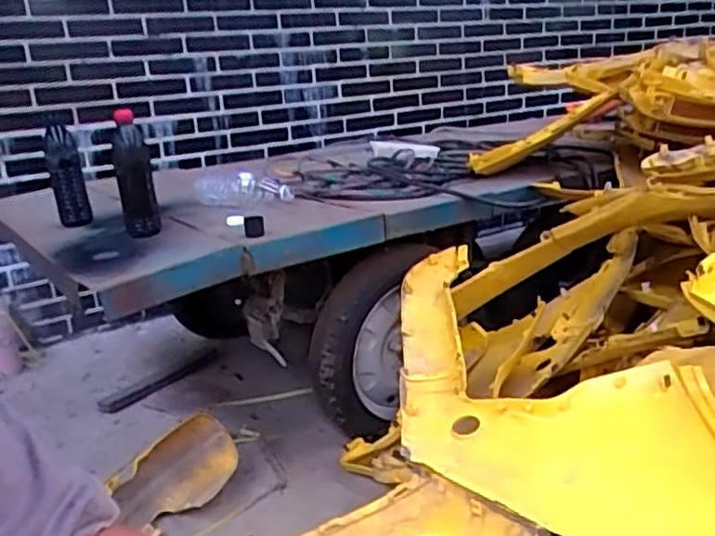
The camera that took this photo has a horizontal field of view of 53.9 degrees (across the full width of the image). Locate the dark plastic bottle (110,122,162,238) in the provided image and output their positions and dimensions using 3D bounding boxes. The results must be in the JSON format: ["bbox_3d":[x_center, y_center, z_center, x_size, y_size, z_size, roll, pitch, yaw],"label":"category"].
[{"bbox_3d":[-0.389,-0.150,1.226,0.061,0.191,0.055,-9,16,-16],"label":"dark plastic bottle"}]

